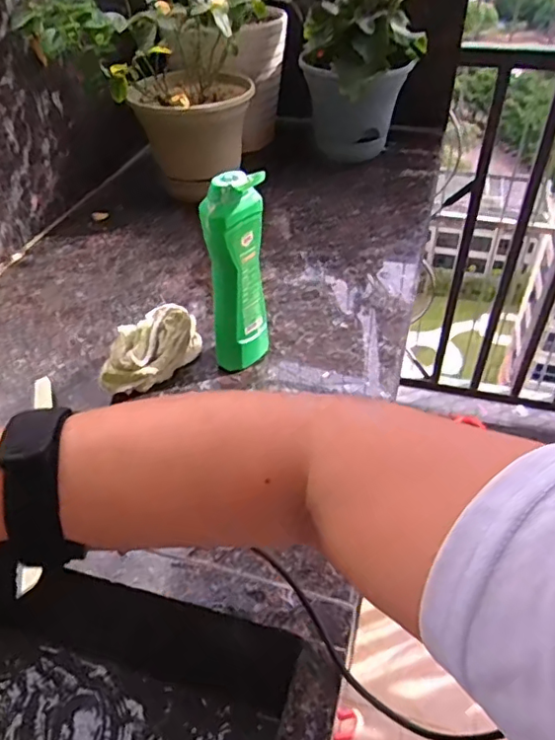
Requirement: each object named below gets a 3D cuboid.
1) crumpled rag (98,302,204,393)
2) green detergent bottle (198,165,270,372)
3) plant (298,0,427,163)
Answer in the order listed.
[{"bbox_3d":[-0.134,-0.022,0.599,0.056,0.062,0.129,25,49,27],"label":"crumpled rag"},{"bbox_3d":[-0.038,-0.090,0.561,0.049,0.211,0.050,5,43,8],"label":"green detergent bottle"},{"bbox_3d":[0.138,-0.527,0.935,0.194,0.347,0.175,5,43,8],"label":"plant"}]

